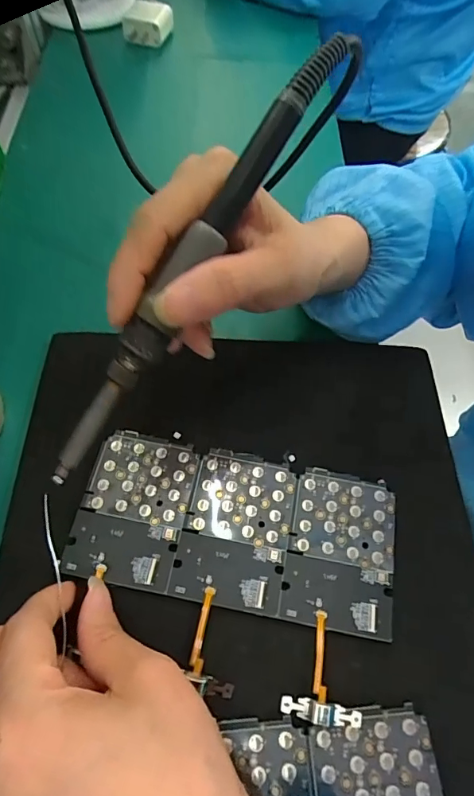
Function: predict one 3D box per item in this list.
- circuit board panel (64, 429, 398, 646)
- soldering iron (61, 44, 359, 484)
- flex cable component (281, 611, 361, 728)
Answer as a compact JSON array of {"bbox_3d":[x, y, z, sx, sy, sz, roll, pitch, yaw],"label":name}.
[{"bbox_3d":[0.000,0.068,0.243,0.163,0.009,0.078,9,62,5],"label":"circuit board panel"},{"bbox_3d":[-0.017,-0.053,0.186,0.016,0.021,0.213,38,98,18],"label":"soldering iron"},{"bbox_3d":[0.040,0.124,0.212,0.035,0.005,0.045,7,62,3],"label":"flex cable component"}]

